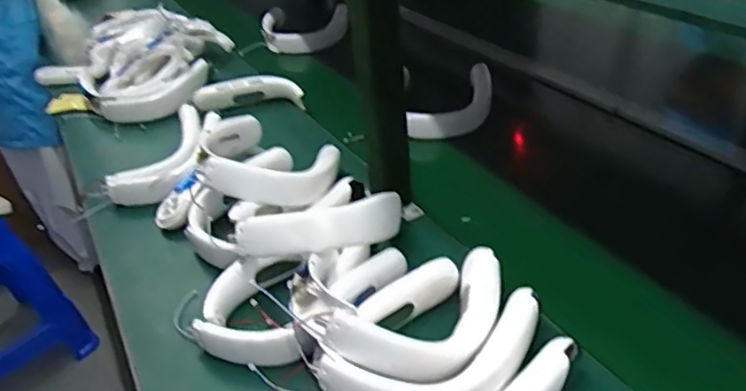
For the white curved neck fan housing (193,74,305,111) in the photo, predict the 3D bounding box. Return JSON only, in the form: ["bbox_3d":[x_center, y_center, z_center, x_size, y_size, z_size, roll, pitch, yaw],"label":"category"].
[{"bbox_3d":[-0.227,-0.189,1.095,0.191,0.044,0.060,2,35,13],"label":"white curved neck fan housing"}]

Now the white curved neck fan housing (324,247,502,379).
[{"bbox_3d":[0.063,0.108,0.569,0.110,0.038,0.221,25,31,38],"label":"white curved neck fan housing"}]

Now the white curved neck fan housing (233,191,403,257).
[{"bbox_3d":[-0.041,0.029,0.643,0.200,0.056,0.070,-8,31,-29],"label":"white curved neck fan housing"}]

